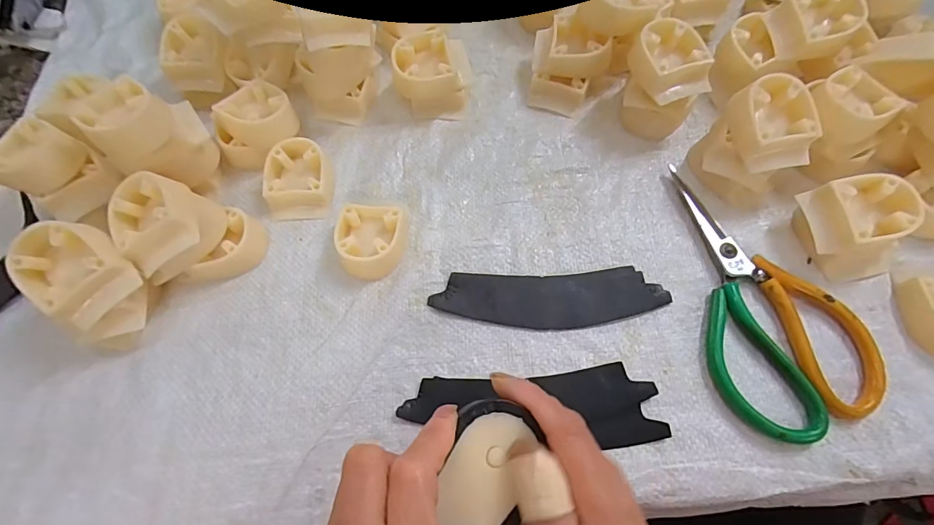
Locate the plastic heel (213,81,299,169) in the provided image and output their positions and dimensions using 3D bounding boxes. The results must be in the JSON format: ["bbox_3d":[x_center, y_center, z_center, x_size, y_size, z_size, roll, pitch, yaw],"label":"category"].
[{"bbox_3d":[-0.167,-0.108,0.345,0.048,0.038,0.061,39,73,17],"label":"plastic heel"}]

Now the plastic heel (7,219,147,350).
[{"bbox_3d":[-0.238,0.017,0.277,0.060,0.065,0.061,31,71,14],"label":"plastic heel"}]

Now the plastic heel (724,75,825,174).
[{"bbox_3d":[0.207,-0.094,0.302,0.046,0.033,0.061,-12,92,-3],"label":"plastic heel"}]

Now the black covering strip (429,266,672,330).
[{"bbox_3d":[0.057,0.025,0.300,0.154,0.006,0.040,-2,67,1],"label":"black covering strip"}]

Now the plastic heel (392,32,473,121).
[{"bbox_3d":[-0.027,-0.154,0.361,0.059,0.040,0.056,-9,67,-2],"label":"plastic heel"}]

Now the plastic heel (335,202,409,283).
[{"bbox_3d":[-0.069,-0.016,0.312,0.046,0.021,0.051,5,67,4],"label":"plastic heel"}]

